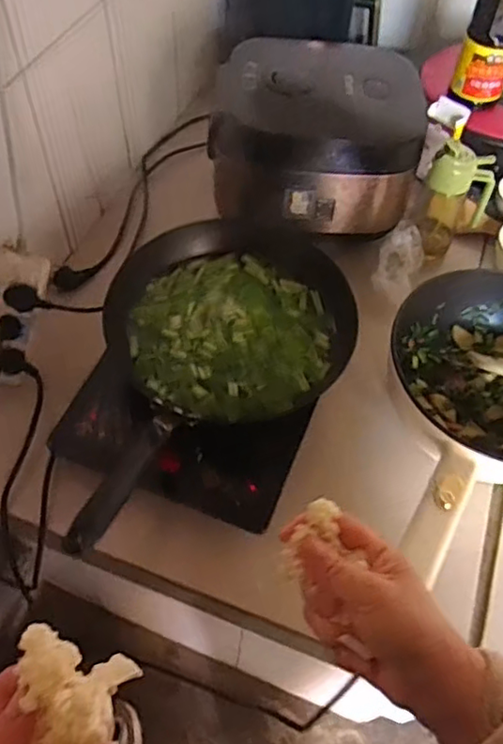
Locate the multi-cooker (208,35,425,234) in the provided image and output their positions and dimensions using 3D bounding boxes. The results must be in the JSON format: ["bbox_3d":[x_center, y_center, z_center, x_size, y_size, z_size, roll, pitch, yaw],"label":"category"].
[{"bbox_3d":[0.090,-0.354,0.931,0.308,0.223,0.255,-14,58,-12],"label":"multi-cooker"}]

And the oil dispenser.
[{"bbox_3d":[0.309,-0.263,0.939,0.095,0.185,0.073,28,59,15],"label":"oil dispenser"}]

